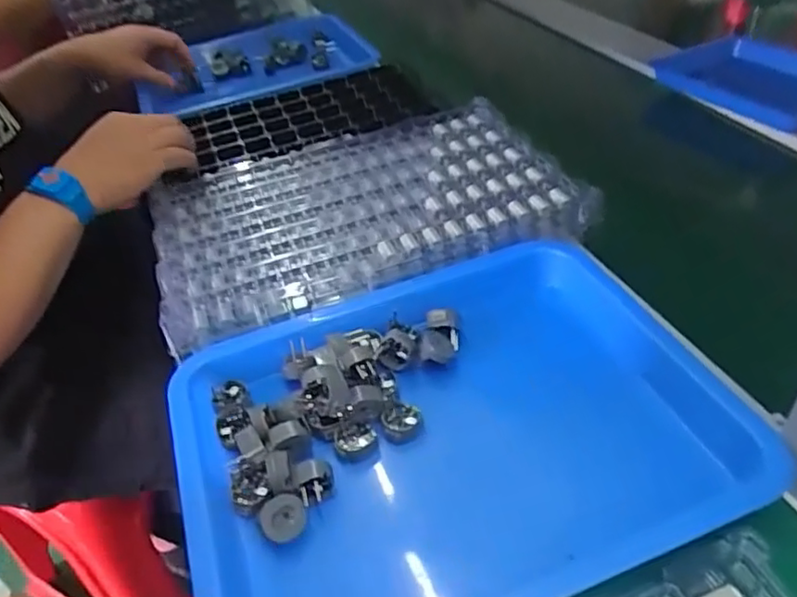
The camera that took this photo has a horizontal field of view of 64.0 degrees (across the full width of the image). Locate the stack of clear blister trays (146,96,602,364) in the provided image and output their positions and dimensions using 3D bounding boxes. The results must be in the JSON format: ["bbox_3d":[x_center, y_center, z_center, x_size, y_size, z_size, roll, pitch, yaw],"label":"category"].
[{"bbox_3d":[-0.042,-0.089,0.596,0.364,0.033,0.256,-18,41,-13],"label":"stack of clear blister trays"}]

